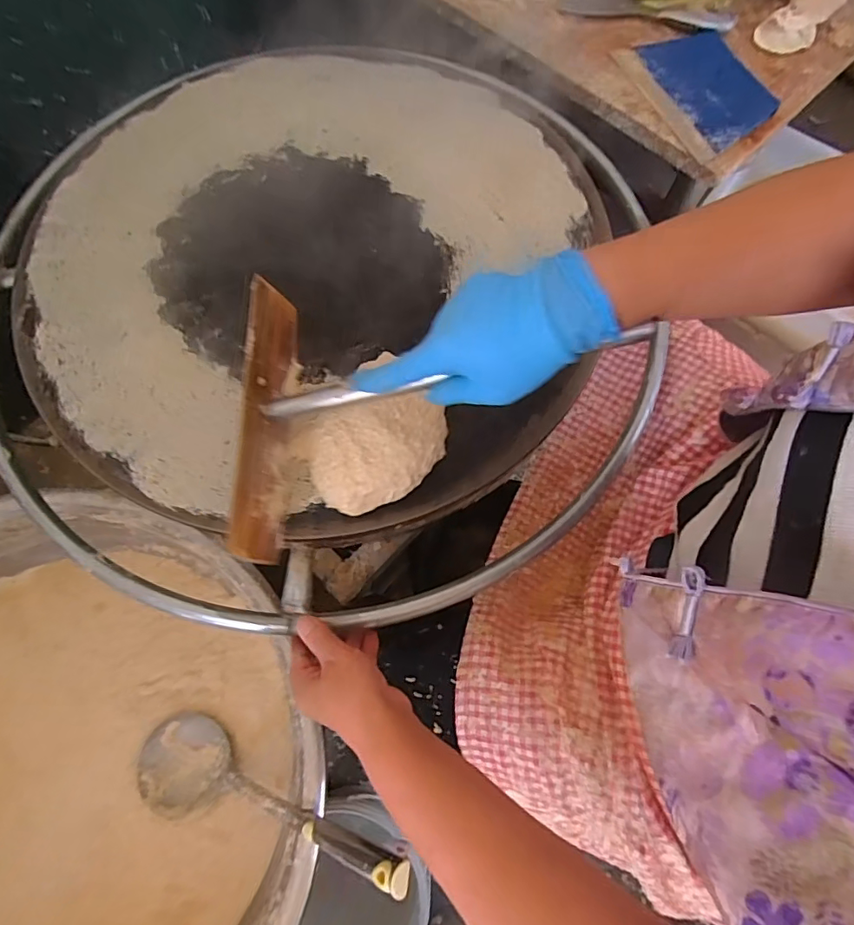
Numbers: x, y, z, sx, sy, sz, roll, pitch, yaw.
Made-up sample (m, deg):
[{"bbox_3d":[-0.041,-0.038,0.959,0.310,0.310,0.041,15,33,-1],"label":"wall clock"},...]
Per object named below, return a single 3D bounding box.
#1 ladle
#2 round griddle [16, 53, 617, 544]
[{"bbox_3d":[-0.166,0.345,0.509,0.377,0.067,0.102,-3,65,39],"label":"ladle"},{"bbox_3d":[-0.110,-0.216,0.516,0.532,0.020,0.568,0,70,-1],"label":"round griddle"}]

